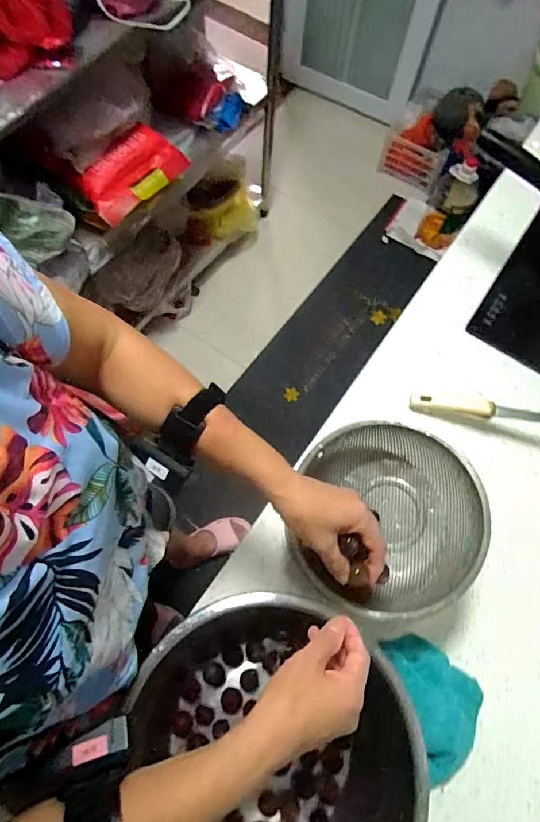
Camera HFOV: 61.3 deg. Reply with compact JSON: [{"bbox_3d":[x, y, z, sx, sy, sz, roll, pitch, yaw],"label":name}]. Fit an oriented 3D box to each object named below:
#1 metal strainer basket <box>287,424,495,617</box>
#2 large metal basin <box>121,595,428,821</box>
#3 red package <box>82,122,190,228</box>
[{"bbox_3d":[0.137,0.128,0.547,0.222,0.086,0.217,-4,79,23],"label":"metal strainer basket"},{"bbox_3d":[0.013,0.342,0.460,0.265,0.115,0.283,1,66,-3],"label":"large metal basin"},{"bbox_3d":[-0.331,-0.569,1.095,0.131,0.070,0.276,48,69,-27],"label":"red package"}]

